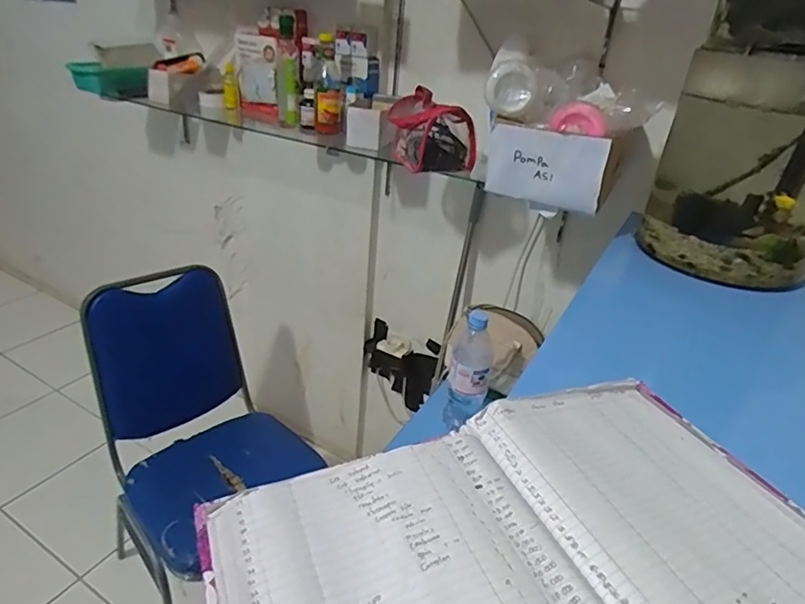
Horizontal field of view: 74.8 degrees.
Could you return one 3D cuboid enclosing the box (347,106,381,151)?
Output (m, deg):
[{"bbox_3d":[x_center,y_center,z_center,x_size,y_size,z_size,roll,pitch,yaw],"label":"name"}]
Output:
[{"bbox_3d":[-0.083,-0.372,1.132,0.070,0.085,0.024,-1,29,-12],"label":"box"}]

